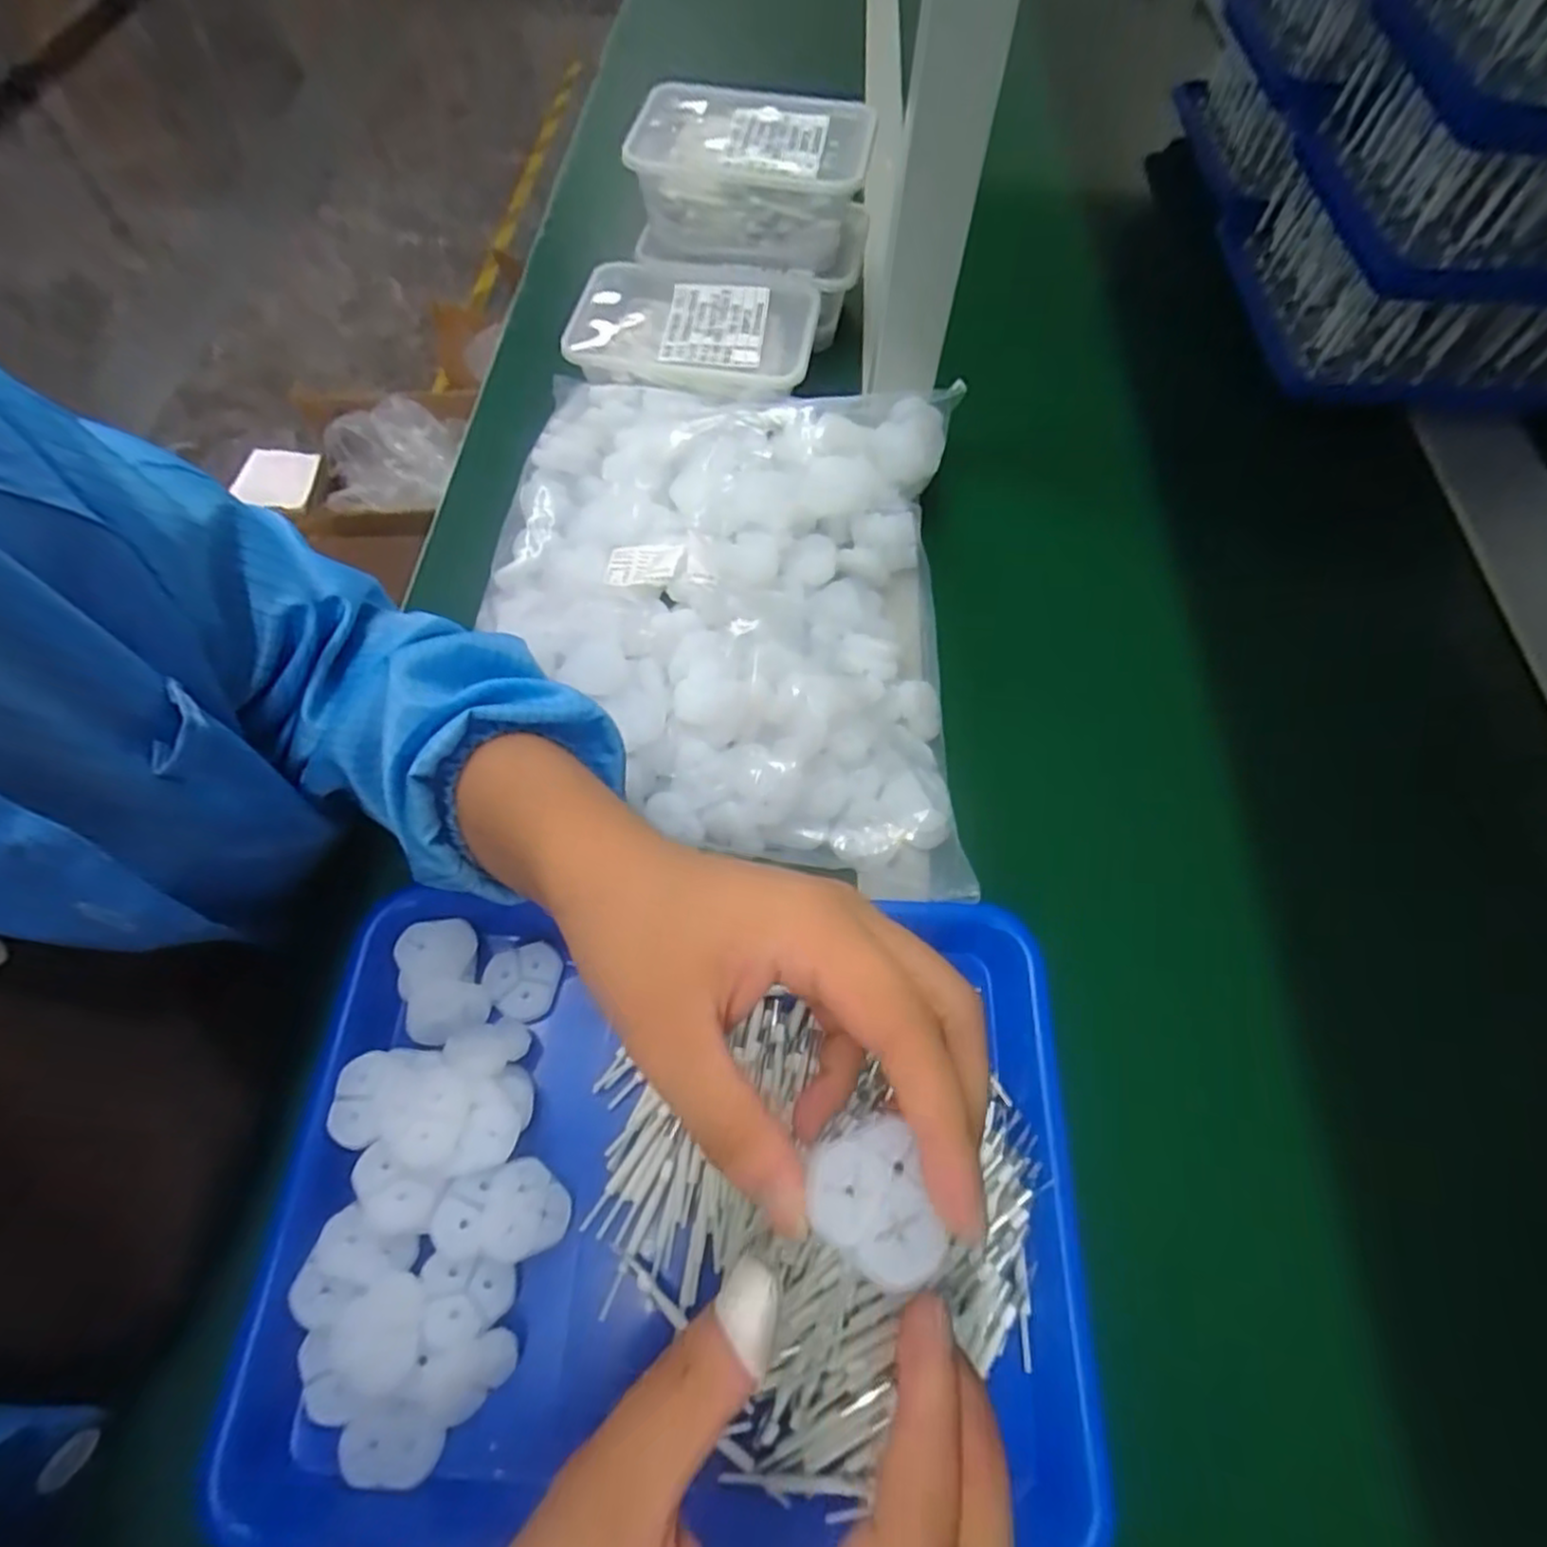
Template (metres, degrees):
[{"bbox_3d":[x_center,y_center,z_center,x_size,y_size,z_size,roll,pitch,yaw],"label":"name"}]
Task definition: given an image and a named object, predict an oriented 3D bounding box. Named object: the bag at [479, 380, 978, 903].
[{"bbox_3d":[-0.031,-0.104,0.436,0.277,0.069,0.325,2,64,0],"label":"bag"}]

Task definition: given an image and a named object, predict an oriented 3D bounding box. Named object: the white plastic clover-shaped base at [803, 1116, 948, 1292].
[{"bbox_3d":[0.025,0.111,0.186,0.030,0.005,0.035,-14,65,-8],"label":"white plastic clover-shaped base"}]

